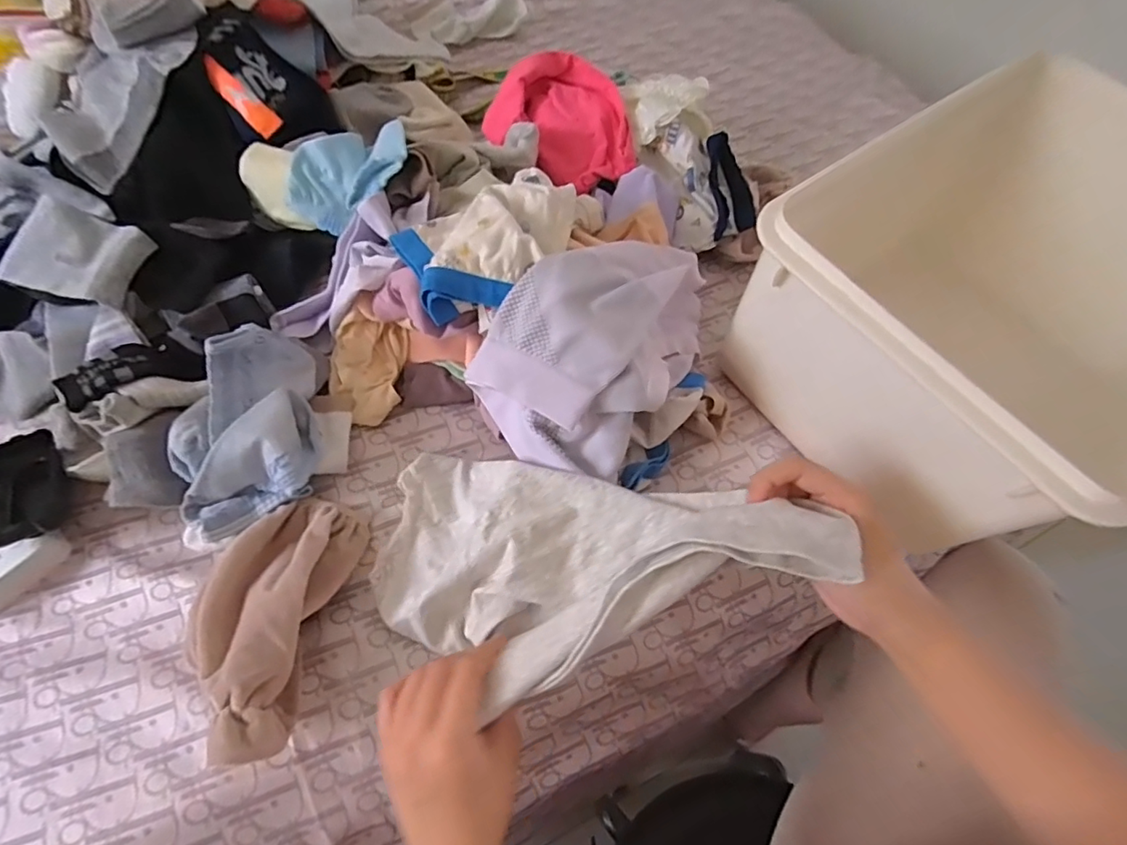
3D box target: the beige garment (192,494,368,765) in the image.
[{"bbox_3d":[-0.205,0.133,0.379,0.081,0.062,0.168,9,62,4],"label":"beige garment"}]

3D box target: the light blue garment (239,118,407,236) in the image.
[{"bbox_3d":[-0.216,-0.232,0.501,0.175,0.069,0.079,-2,60,20],"label":"light blue garment"}]

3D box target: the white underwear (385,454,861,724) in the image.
[{"bbox_3d":[0.016,0.095,0.360,0.311,0.066,0.165,-7,59,23],"label":"white underwear"}]

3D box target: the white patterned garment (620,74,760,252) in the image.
[{"bbox_3d":[0.137,-0.290,0.579,0.102,0.051,0.209,-19,81,-11],"label":"white patterned garment"}]

